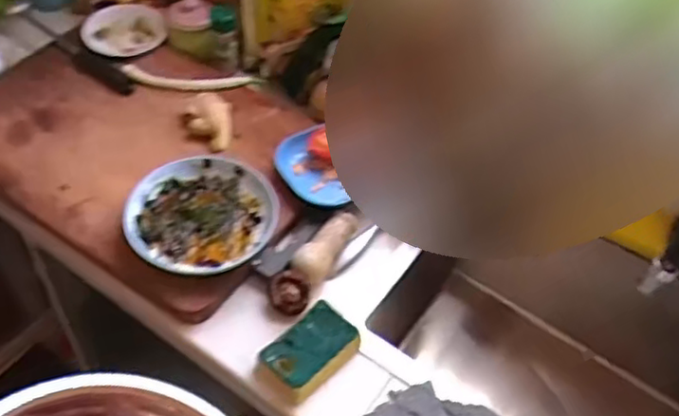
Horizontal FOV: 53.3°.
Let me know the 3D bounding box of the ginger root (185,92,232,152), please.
[{"bbox_3d":[-0.181,-0.123,0.935,0.061,0.033,0.071,-1,51,-7],"label":"ginger root"}]

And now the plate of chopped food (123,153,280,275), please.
[{"bbox_3d":[-0.169,0.011,0.830,0.174,0.036,0.163,-16,54,-19],"label":"plate of chopped food"}]

